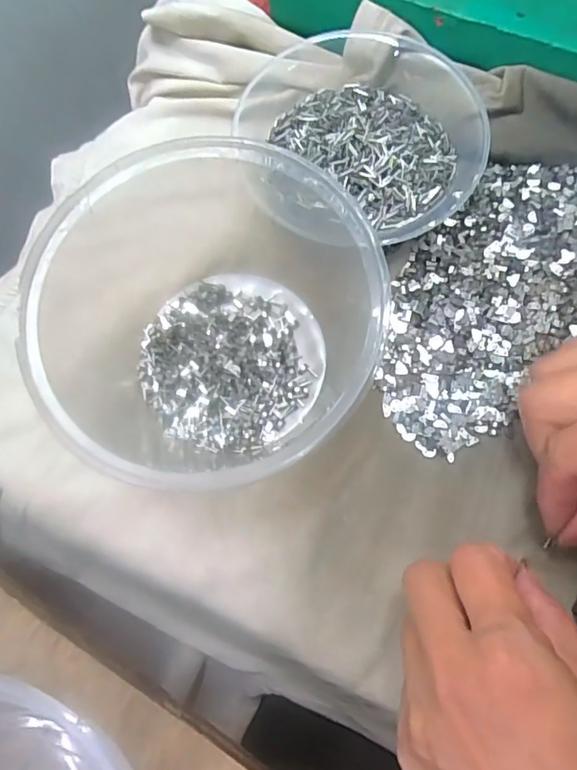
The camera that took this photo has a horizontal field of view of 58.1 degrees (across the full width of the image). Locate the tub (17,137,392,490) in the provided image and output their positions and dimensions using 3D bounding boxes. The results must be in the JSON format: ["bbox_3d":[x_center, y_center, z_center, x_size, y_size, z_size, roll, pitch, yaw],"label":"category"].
[{"bbox_3d":[-0.032,-0.029,0.232,0.170,0.074,0.146,-23,72,-7],"label":"tub"}]

